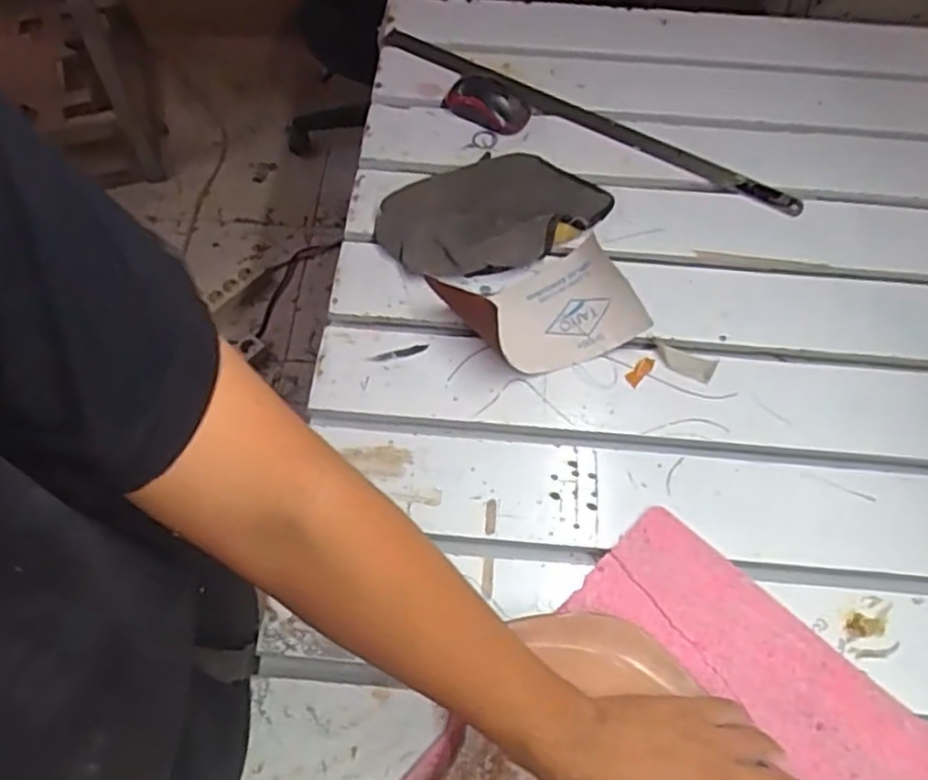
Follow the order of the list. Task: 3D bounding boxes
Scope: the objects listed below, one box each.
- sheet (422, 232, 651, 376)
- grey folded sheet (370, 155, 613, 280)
[{"bbox_3d":[0.068,-0.084,0.660,0.171,0.067,0.120,-18,63,-10],"label":"sheet"},{"bbox_3d":[0.030,-0.184,0.728,0.222,0.032,0.141,-30,66,-16],"label":"grey folded sheet"}]

